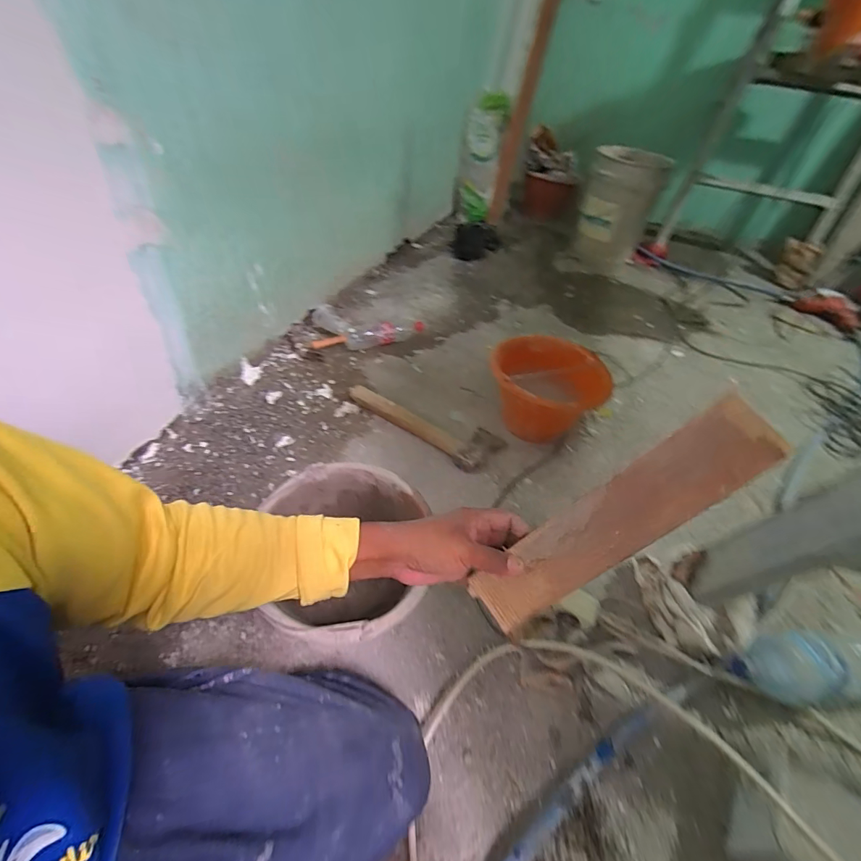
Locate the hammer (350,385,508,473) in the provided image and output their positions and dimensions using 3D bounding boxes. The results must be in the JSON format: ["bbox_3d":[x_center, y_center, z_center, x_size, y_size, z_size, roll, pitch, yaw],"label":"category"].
[{"bbox_3d":[-0.018,-0.022,0.962,0.368,0.034,0.119,26,48,17],"label":"hammer"}]

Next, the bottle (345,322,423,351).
[{"bbox_3d":[-0.131,-0.278,1.193,0.225,0.054,0.072,-19,51,-24],"label":"bottle"}]

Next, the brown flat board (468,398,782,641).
[{"bbox_3d":[0.165,0.092,0.394,0.068,0.306,0.006,52,21,11],"label":"brown flat board"}]

